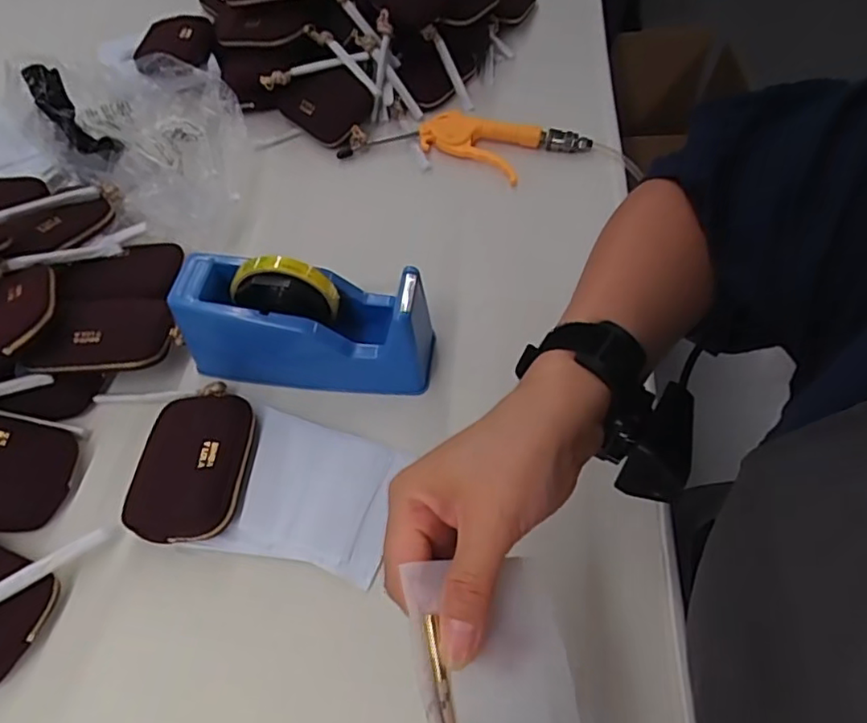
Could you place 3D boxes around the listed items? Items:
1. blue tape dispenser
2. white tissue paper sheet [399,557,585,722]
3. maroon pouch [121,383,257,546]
[{"bbox_3d":[-0.106,-0.036,0.486,0.205,0.099,0.073,3,56,5],"label":"blue tape dispenser"},{"bbox_3d":[0.028,0.127,0.242,0.072,0.009,0.089,4,55,-29],"label":"white tissue paper sheet"},{"bbox_3d":[-0.181,0.076,0.460,0.080,0.034,0.125,3,56,5],"label":"maroon pouch"}]

